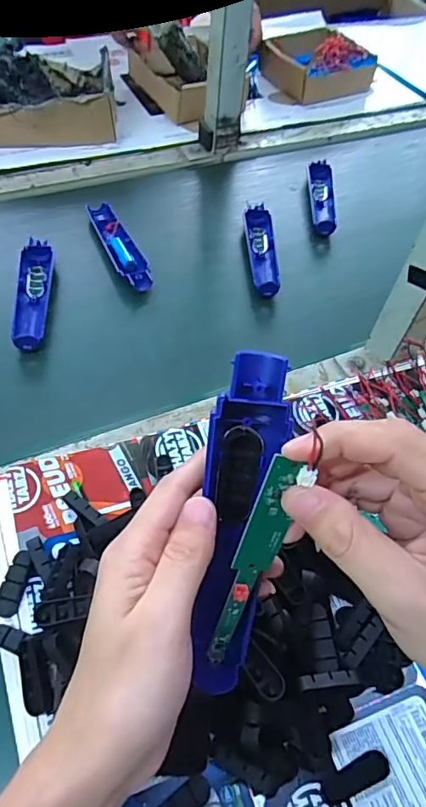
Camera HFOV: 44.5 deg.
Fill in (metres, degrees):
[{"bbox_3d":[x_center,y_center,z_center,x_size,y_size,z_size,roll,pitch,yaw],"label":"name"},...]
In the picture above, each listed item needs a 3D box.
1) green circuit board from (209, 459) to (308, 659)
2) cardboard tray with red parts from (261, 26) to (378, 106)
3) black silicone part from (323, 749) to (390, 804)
[{"bbox_3d":[0.019,0.081,0.250,0.019,0.133,0.005,9,30,-12],"label":"green circuit board"},{"bbox_3d":[0.191,-0.601,0.929,0.174,0.082,0.121,-23,60,-21],"label":"cardboard tray with red parts"},{"bbox_3d":[0.093,0.242,0.339,0.045,0.004,0.016,-24,45,-9],"label":"black silicone part"}]

